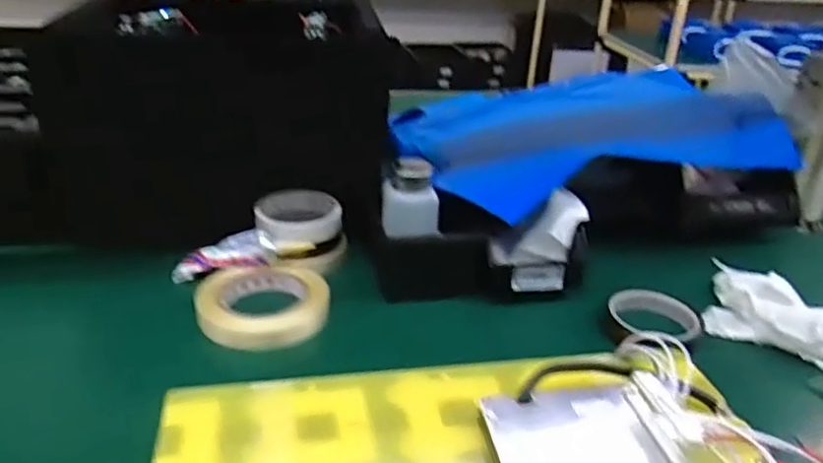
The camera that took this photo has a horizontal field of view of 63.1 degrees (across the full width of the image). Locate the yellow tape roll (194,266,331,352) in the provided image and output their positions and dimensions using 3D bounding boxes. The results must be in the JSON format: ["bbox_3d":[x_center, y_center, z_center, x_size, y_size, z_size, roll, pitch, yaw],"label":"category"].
[{"bbox_3d":[-0.144,0.070,0.654,0.120,0.028,0.120,3,27,-2],"label":"yellow tape roll"}]

